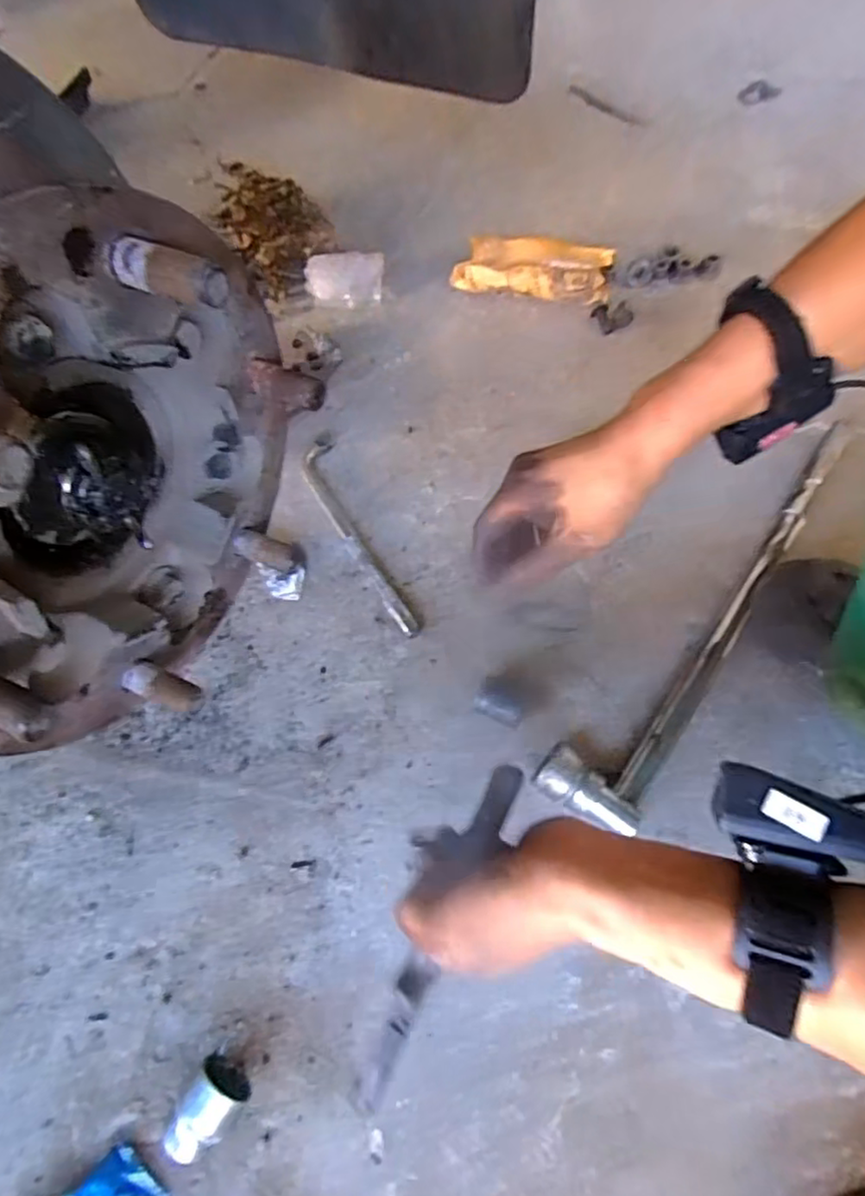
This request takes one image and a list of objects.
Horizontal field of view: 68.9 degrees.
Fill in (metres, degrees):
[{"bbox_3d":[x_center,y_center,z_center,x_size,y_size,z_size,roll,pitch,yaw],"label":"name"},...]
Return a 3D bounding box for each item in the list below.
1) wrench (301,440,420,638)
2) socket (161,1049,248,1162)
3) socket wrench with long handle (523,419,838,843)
[{"bbox_3d":[-0.076,-0.060,0.619,0.037,0.014,0.243,-25,65,-9],"label":"wrench"},{"bbox_3d":[-0.147,0.334,0.411,0.036,0.033,0.049,31,69,17],"label":"socket"},{"bbox_3d":[0.268,0.006,0.553,0.077,0.038,0.479,40,72,20],"label":"socket wrench with long handle"}]

